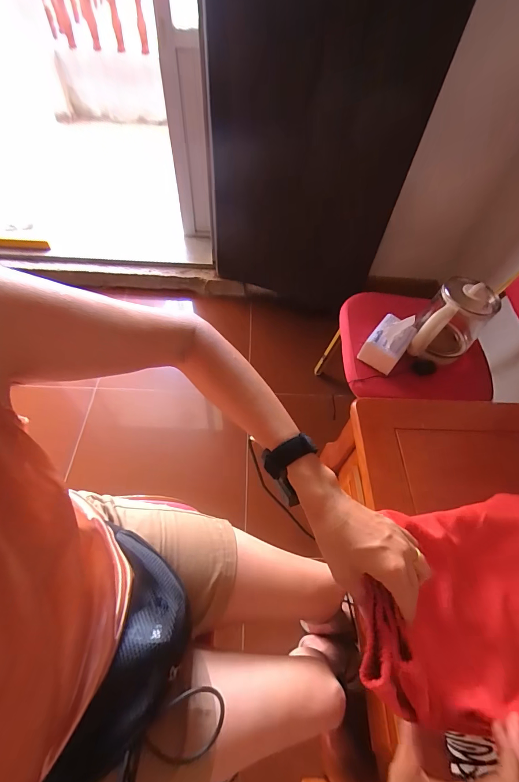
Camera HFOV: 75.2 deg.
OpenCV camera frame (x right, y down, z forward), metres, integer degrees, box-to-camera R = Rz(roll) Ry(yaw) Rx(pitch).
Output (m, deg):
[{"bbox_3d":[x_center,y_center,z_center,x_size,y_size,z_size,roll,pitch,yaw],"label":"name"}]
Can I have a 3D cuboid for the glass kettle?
[{"bbox_3d":[0.488,-0.165,0.877,0.146,0.187,0.190,37,62,19],"label":"glass kettle"}]

